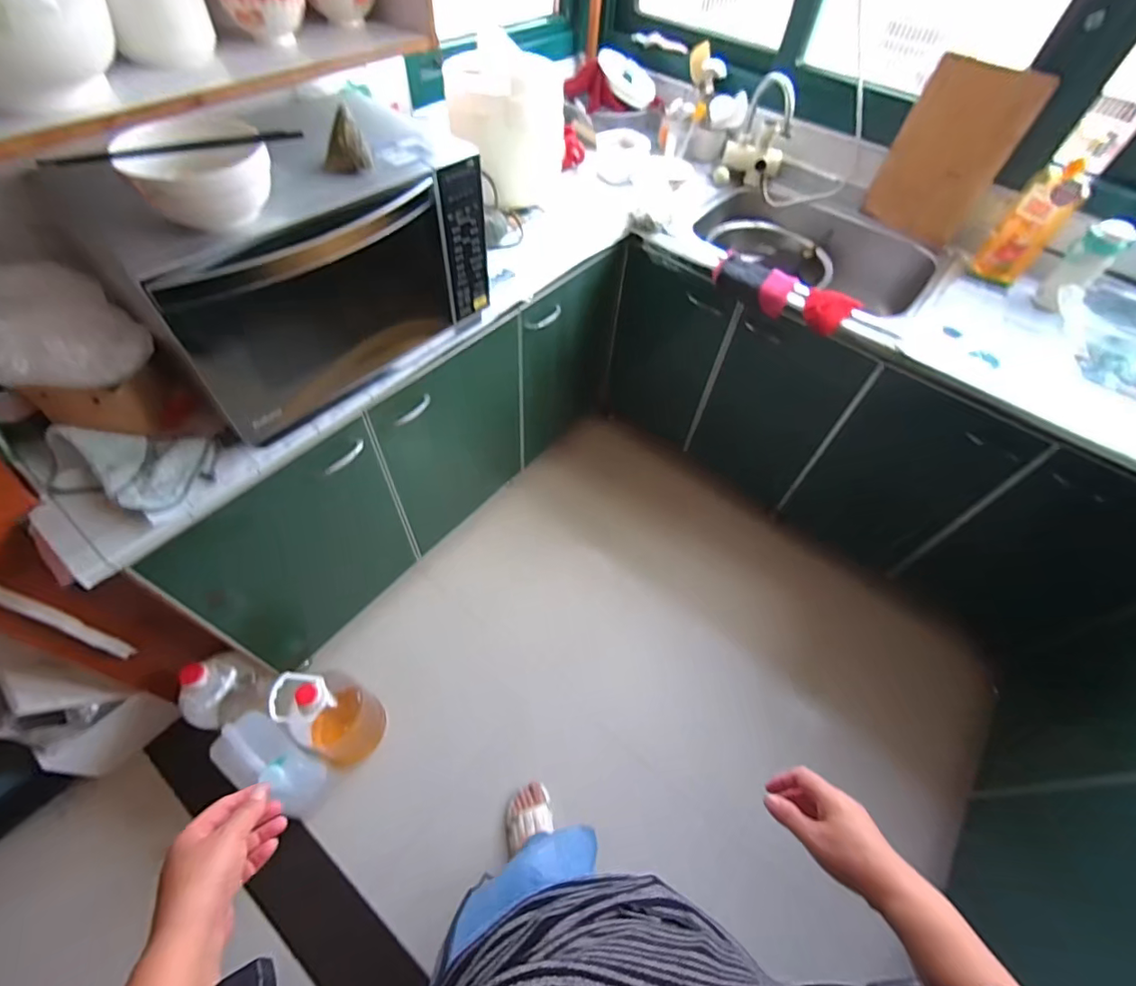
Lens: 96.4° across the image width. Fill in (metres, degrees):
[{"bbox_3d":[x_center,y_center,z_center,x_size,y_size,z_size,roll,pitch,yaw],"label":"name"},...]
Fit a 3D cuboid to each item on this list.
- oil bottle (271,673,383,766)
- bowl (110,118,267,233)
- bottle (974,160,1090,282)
[{"bbox_3d":[-0.532,0.492,1.123,0.169,0.313,0.161,0,60,0],"label":"oil bottle"},{"bbox_3d":[-0.439,-0.386,0.604,0.153,0.085,0.132,-38,66,-19],"label":"bowl"},{"bbox_3d":[1.019,-0.586,1.125,0.105,0.227,0.075,39,67,20],"label":"bottle"}]

